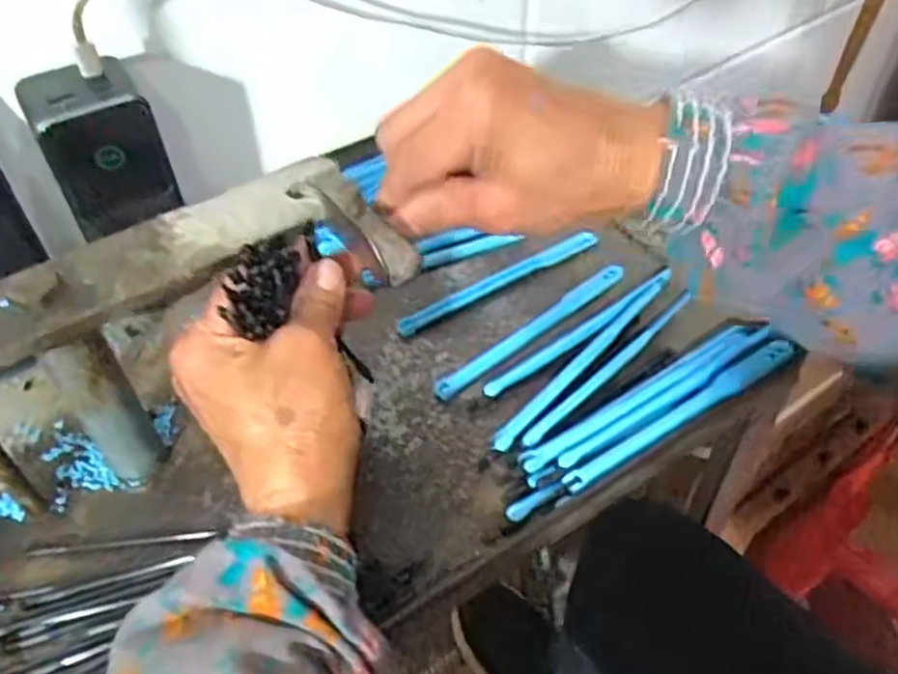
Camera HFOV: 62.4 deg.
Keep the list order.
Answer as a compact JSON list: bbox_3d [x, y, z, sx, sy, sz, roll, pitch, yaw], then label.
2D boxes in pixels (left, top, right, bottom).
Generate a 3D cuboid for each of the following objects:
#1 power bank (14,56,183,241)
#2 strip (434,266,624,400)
[{"bbox_3d":[-0.178,-0.095,0.374,0.059,0.069,0.047,-26,53,-21],"label":"power bank"},{"bbox_3d":[0.049,-0.006,0.423,0.142,0.004,0.013,-33,56,-26],"label":"strip"}]

